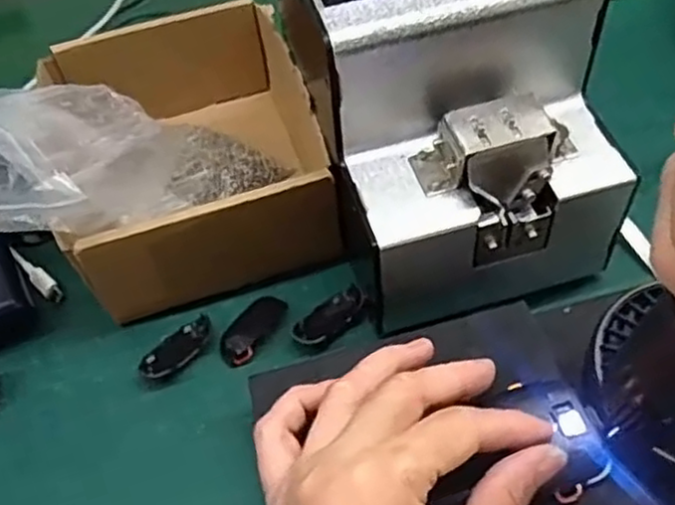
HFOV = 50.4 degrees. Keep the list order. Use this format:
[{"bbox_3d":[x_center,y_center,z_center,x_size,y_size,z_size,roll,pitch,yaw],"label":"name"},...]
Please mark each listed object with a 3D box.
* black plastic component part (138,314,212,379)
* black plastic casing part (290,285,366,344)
[{"bbox_3d":[-0.082,0.049,0.370,0.021,0.005,0.043,36,63,28],"label":"black plastic component part"},{"bbox_3d":[-0.004,0.032,0.373,0.044,0.005,0.022,-33,57,-20],"label":"black plastic casing part"}]

